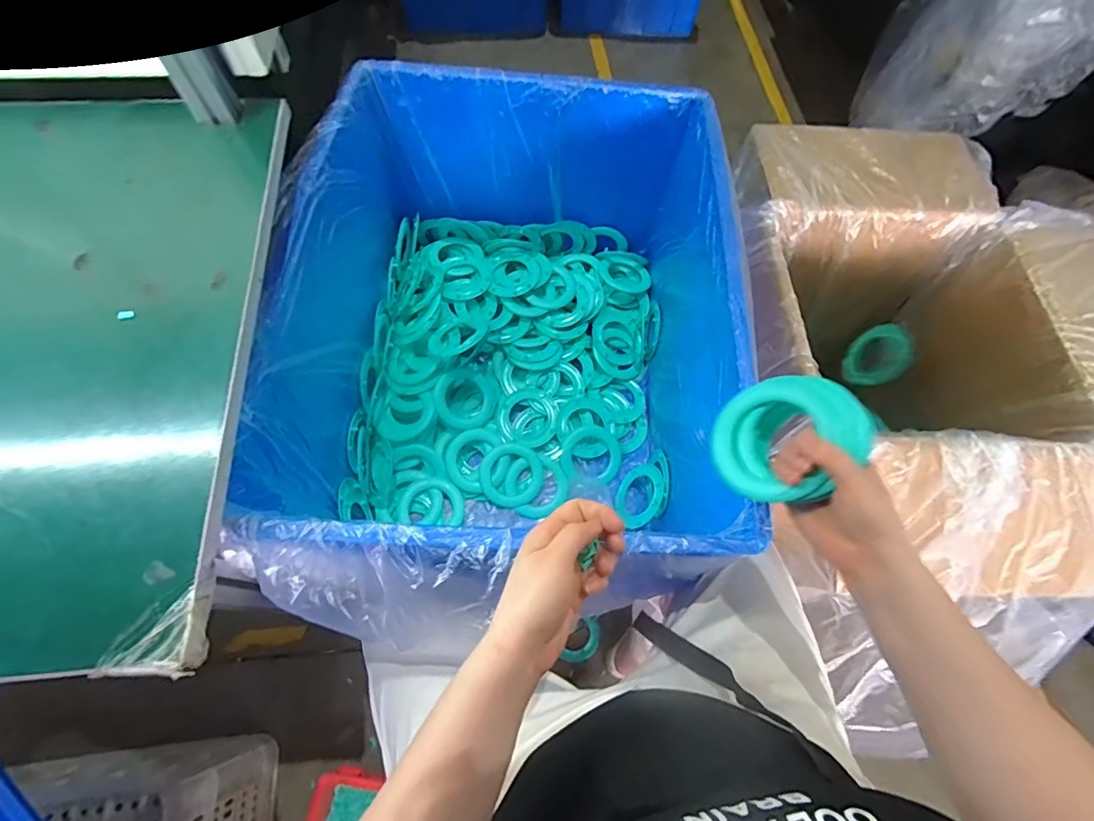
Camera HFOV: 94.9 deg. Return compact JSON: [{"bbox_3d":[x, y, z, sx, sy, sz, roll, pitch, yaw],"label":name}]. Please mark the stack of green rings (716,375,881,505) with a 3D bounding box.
[{"bbox_3d":[0.211,0.028,0.435,0.121,0.053,0.106,-44,43,22],"label":"stack of green rings"}]

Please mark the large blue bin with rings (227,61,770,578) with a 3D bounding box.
[{"bbox_3d":[-0.050,-0.110,0.760,0.553,0.362,0.712,5,66,-1],"label":"large blue bin with rings"}]

